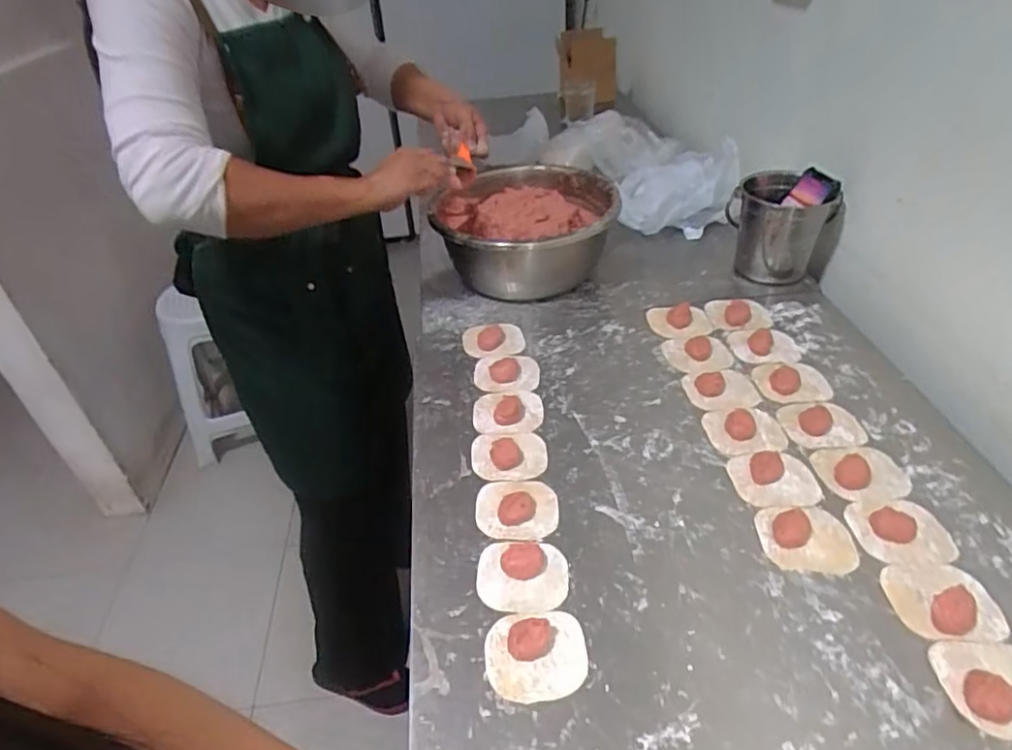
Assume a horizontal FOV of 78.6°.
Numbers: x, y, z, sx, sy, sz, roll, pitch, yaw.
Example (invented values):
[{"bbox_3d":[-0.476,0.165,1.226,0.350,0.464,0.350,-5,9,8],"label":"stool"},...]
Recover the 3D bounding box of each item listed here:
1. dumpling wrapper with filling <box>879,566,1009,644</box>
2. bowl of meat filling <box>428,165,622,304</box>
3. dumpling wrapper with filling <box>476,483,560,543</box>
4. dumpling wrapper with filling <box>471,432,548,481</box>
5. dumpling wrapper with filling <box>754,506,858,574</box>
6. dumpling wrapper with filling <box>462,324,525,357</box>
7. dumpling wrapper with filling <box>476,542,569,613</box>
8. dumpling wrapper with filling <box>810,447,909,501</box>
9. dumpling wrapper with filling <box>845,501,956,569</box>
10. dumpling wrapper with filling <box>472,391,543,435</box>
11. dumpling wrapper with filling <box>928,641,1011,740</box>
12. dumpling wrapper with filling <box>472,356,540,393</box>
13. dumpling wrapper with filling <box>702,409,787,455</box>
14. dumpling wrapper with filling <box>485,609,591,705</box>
[{"bbox_3d":[0.378,0.189,0.530,0.083,0.023,0.069,-1,40,4],"label":"dumpling wrapper with filling"},{"bbox_3d":[0.033,-0.215,0.977,0.263,0.141,0.252,-2,40,3],"label":"bowl of meat filling"},{"bbox_3d":[0.011,0.136,0.638,0.083,0.012,0.075,-1,40,4],"label":"dumpling wrapper with filling"},{"bbox_3d":[0.003,0.088,0.700,0.084,0.014,0.070,-5,40,-1],"label":"dumpling wrapper with filling"},{"bbox_3d":[0.286,0.154,0.588,0.082,0.013,0.072,-3,40,2],"label":"dumpling wrapper with filling"},{"bbox_3d":[-0.017,-0.051,0.870,0.084,0.019,0.073,-7,40,-4],"label":"dumpling wrapper with filling"},{"bbox_3d":[0.015,0.186,0.577,0.083,0.014,0.071,-3,40,2],"label":"dumpling wrapper with filling"},{"bbox_3d":[0.375,0.100,0.646,0.087,0.015,0.072,-2,40,3],"label":"dumpling wrapper with filling"},{"bbox_3d":[0.377,0.146,0.589,0.084,0.016,0.071,-1,40,4],"label":"dumpling wrapper with filling"},{"bbox_3d":[0.002,0.043,0.755,0.084,0.011,0.073,-5,40,-1],"label":"dumpling wrapper with filling"},{"bbox_3d":[0.383,0.235,0.472,0.084,0.019,0.073,1,40,7],"label":"dumpling wrapper with filling"},{"bbox_3d":[0.001,-0.004,0.813,0.084,0.015,0.071,-5,40,-1],"label":"dumpling wrapper with filling"},{"bbox_3d":[0.274,0.061,0.706,0.082,0.015,0.075,-4,40,1],"label":"dumpling wrapper with filling"},{"bbox_3d":[0.025,0.228,0.515,0.083,0.027,0.072,-6,40,-3],"label":"dumpling wrapper with filling"}]

